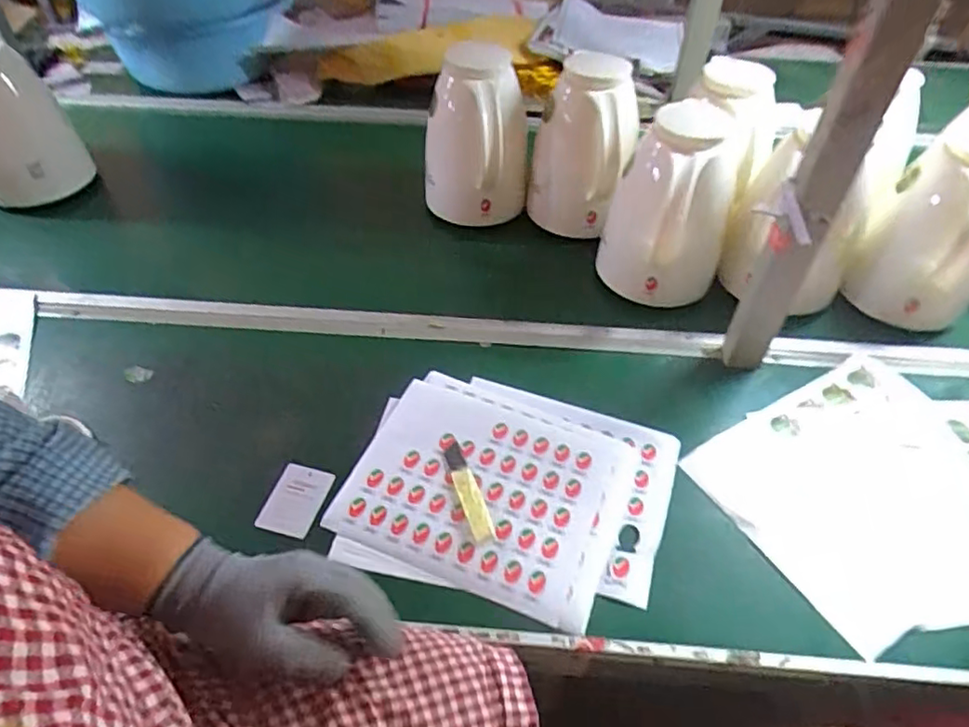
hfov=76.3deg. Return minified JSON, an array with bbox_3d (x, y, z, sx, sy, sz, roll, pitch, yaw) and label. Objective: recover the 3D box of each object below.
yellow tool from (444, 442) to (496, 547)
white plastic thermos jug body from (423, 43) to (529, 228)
[{"bbox_3d":[-0.016,0.114,0.553,0.020,0.013,0.100,-16,55,-15],"label":"yellow tool"},{"bbox_3d":[-0.011,-0.257,0.708,0.124,0.185,0.114,6,48,4],"label":"white plastic thermos jug body"}]

